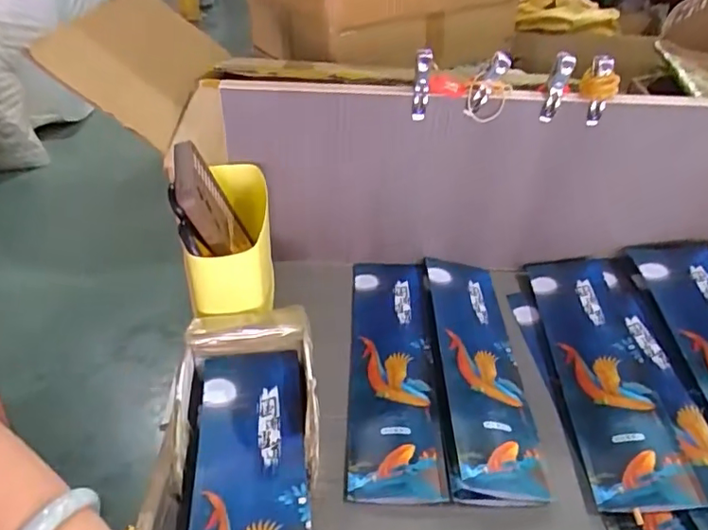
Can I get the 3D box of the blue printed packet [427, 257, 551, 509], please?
[{"bbox_3d":[0.113,0.082,0.504,0.072,0.013,0.272,2,39,0],"label":"blue printed packet"}]

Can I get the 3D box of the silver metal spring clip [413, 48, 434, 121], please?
[{"bbox_3d":[0.062,-0.164,0.501,0.014,0.065,0.024,7,39,6],"label":"silver metal spring clip"}]

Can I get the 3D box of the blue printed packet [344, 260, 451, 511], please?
[{"bbox_3d":[0.036,0.086,0.512,0.078,0.013,0.278,2,39,0],"label":"blue printed packet"}]

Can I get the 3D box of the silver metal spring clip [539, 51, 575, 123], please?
[{"bbox_3d":[0.183,-0.159,0.496,0.017,0.064,0.021,17,42,18],"label":"silver metal spring clip"}]

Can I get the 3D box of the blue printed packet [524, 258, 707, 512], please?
[{"bbox_3d":[0.220,0.085,0.500,0.074,0.015,0.278,3,39,2],"label":"blue printed packet"}]

